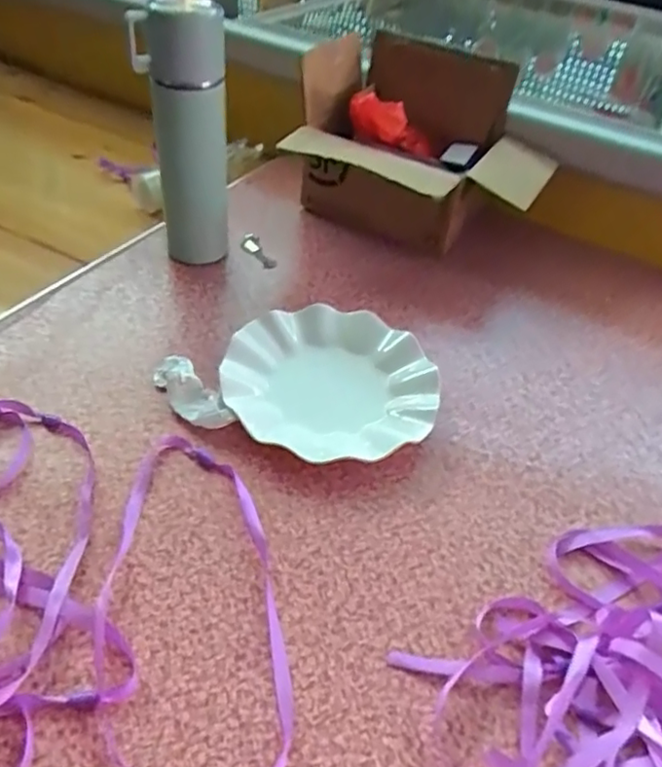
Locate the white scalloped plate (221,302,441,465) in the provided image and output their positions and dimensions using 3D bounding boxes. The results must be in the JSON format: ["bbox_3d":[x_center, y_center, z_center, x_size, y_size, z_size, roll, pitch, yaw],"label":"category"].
[{"bbox_3d":[0.000,-0.001,0.529,0.179,0.029,0.169,3,44,-5],"label":"white scalloped plate"}]

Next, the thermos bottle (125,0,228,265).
[{"bbox_3d":[-0.140,-0.223,0.578,0.074,0.250,0.060,-4,45,-12],"label":"thermos bottle"}]

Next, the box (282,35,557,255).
[{"bbox_3d":[0.107,-0.267,0.712,0.274,0.196,0.207,17,45,10],"label":"box"}]

